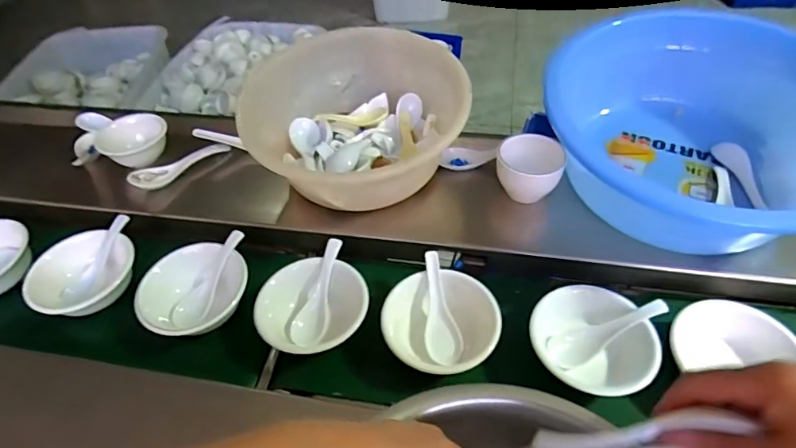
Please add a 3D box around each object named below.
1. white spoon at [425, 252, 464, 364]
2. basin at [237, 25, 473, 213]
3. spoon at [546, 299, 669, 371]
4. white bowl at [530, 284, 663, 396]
[{"bbox_3d":[0.043,0.085,0.491,0.035,0.016,0.114,-5,68,-3],"label":"white spoon"},{"bbox_3d":[-0.041,-0.136,0.609,0.244,0.101,0.246,0,51,0],"label":"basin"},{"bbox_3d":[0.205,0.106,0.471,0.118,0.027,0.035,-27,52,6],"label":"spoon"},{"bbox_3d":[0.187,0.112,0.472,0.108,0.042,0.093,2,51,2],"label":"white bowl"}]

